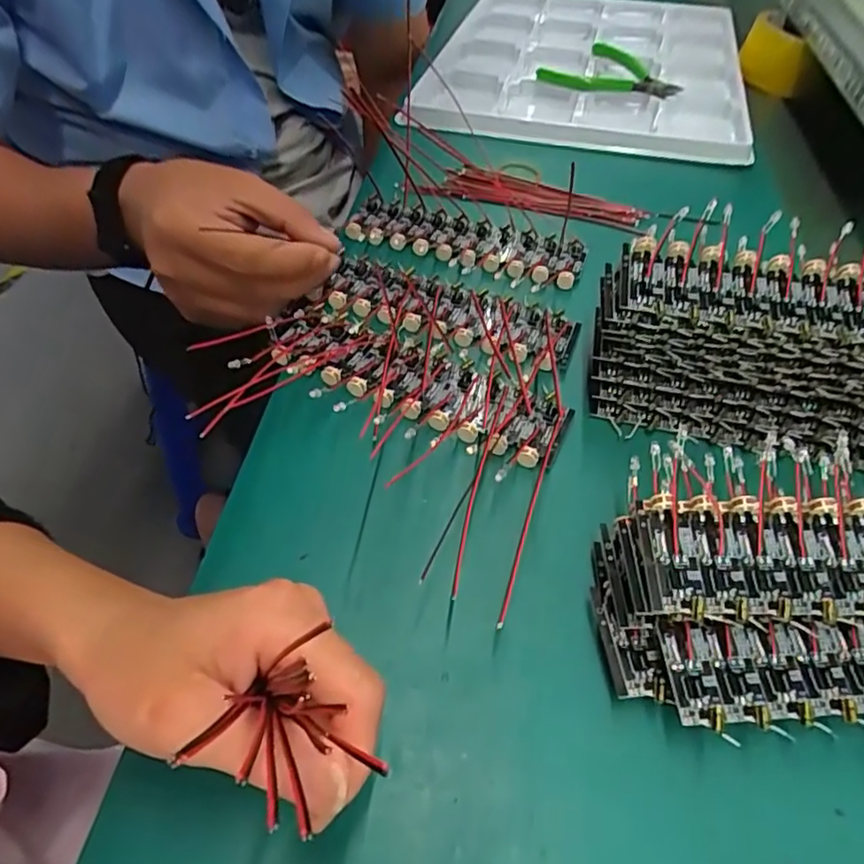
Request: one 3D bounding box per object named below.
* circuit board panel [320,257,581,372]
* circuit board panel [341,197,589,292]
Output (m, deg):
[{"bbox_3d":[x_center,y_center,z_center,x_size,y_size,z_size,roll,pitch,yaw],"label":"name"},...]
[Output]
[{"bbox_3d":[0.008,-0.068,0.353,0.146,0.014,0.047,19,52,12],"label":"circuit board panel"},{"bbox_3d":[0.021,-0.124,0.396,0.152,0.013,0.051,15,51,10],"label":"circuit board panel"}]

